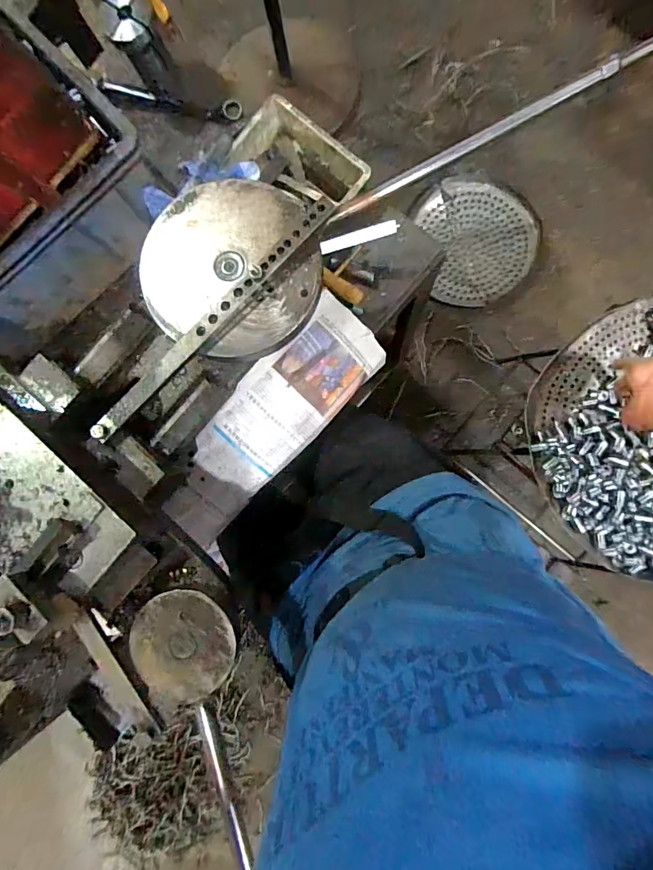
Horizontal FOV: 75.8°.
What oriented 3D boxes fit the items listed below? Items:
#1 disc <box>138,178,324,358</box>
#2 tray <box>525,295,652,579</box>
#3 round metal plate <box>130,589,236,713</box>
[{"bbox_3d":[-0.101,-0.178,0.444,0.189,0.021,0.179,0,86,5],"label":"disc"},{"bbox_3d":[0.463,-0.012,0.544,0.346,0.073,0.378,31,89,7],"label":"tray"},{"bbox_3d":[-0.136,0.198,0.393,0.096,0.007,0.098,0,89,5],"label":"round metal plate"}]

